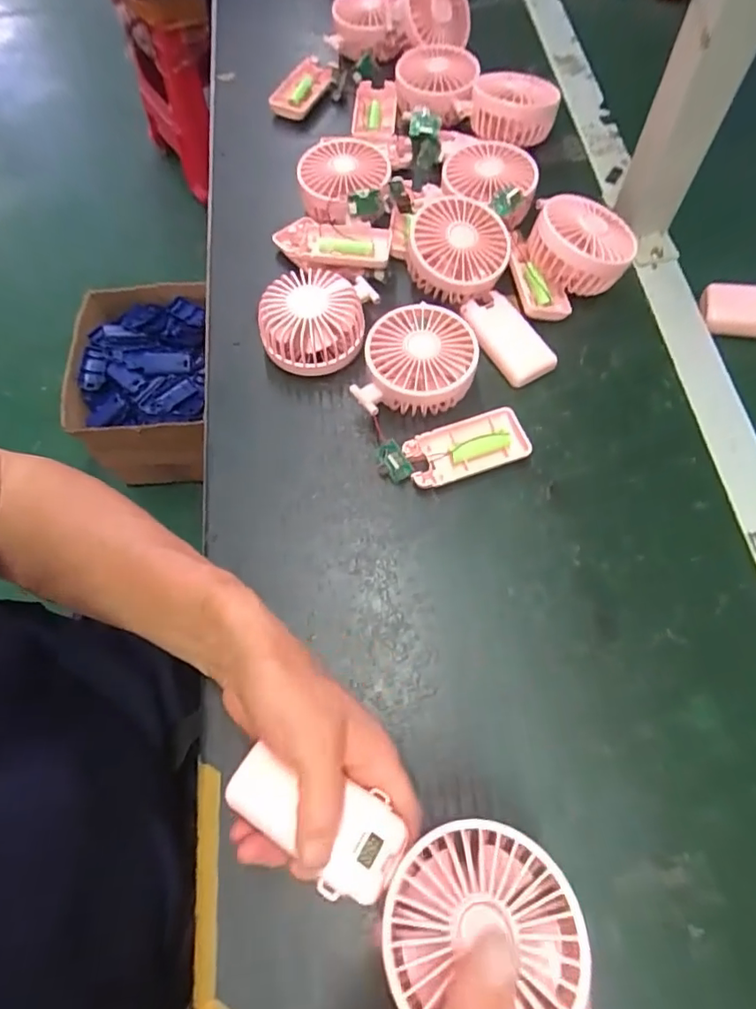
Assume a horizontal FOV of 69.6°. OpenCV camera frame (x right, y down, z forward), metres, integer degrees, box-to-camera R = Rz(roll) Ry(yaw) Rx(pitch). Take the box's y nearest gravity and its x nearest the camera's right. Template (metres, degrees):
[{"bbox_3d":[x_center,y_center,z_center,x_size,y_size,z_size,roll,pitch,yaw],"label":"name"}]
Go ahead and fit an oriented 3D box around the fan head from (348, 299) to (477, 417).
[{"bbox_3d":[0.033,-0.111,0.435,0.085,0.049,0.090,13,67,7],"label":"fan head"}]

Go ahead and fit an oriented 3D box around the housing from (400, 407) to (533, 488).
[{"bbox_3d":[0.069,-0.044,0.424,0.095,0.018,0.045,-17,67,-7],"label":"housing"}]

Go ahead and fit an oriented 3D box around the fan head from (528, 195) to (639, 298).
[{"bbox_3d":[0.178,-0.227,0.481,0.089,0.055,0.084,12,67,6],"label":"fan head"}]

